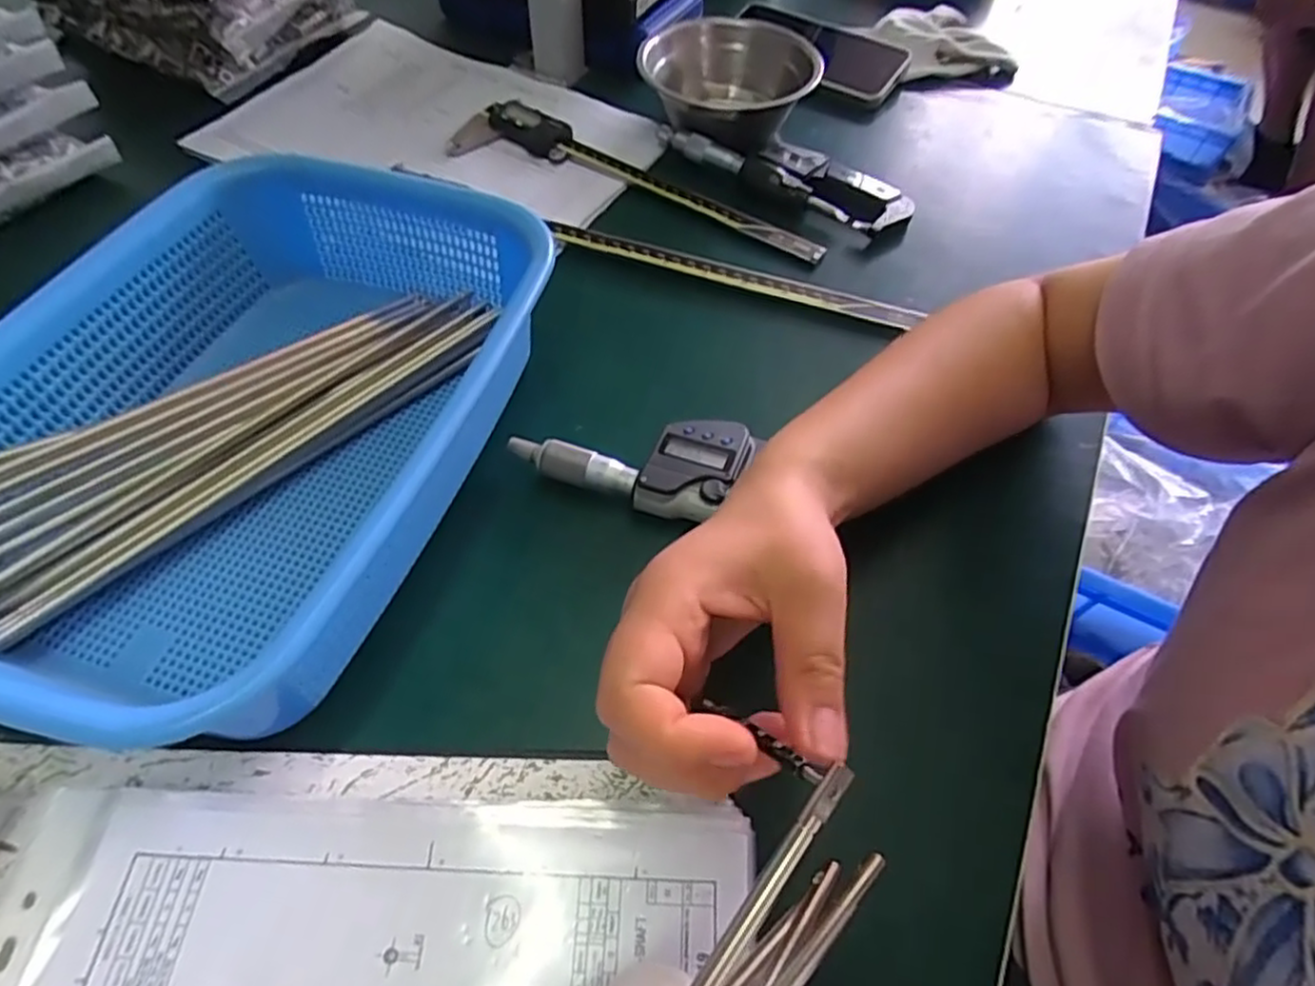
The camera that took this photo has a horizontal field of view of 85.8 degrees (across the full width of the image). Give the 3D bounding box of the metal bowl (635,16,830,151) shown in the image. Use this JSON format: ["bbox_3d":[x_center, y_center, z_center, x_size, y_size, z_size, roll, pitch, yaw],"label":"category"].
[{"bbox_3d":[0.052,-0.303,0.533,0.123,0.057,0.123,1,55,-2],"label":"metal bowl"}]

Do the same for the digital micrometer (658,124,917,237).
[{"bbox_3d":[0.088,-0.227,0.501,0.185,0.021,0.052,28,58,16],"label":"digital micrometer"}]

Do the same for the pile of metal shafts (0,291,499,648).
[{"bbox_3d":[-0.200,-0.029,0.320,0.059,0.062,0.292,36,59,20],"label":"pile of metal shafts"}]

